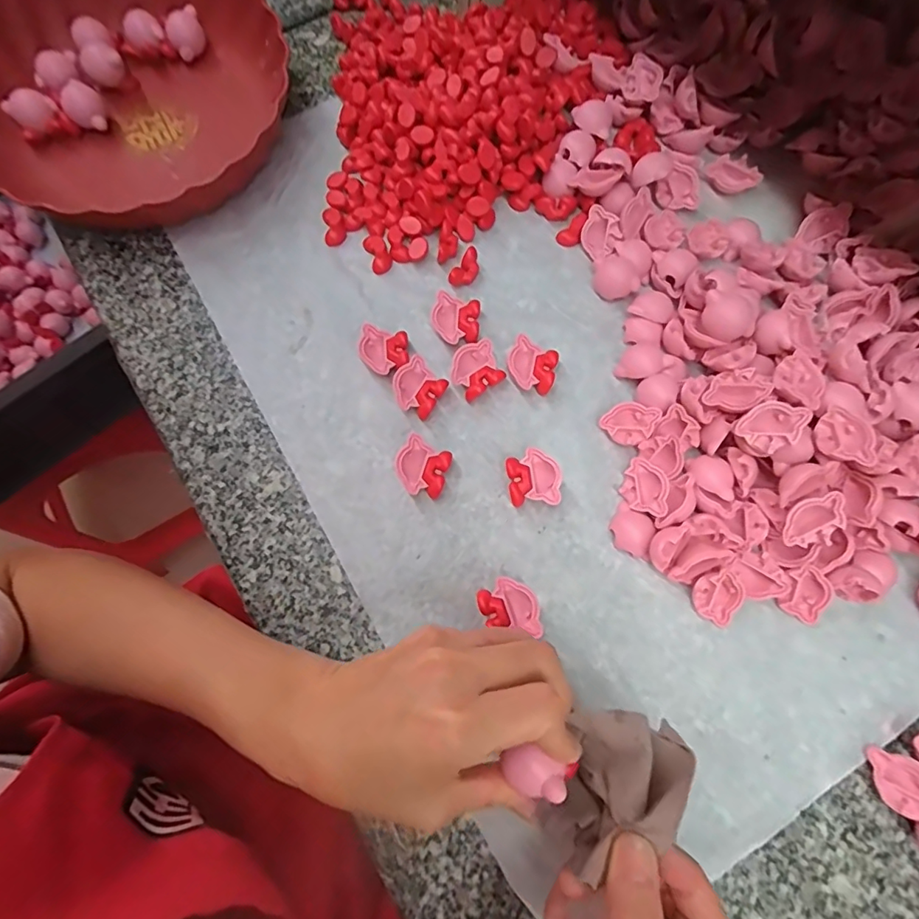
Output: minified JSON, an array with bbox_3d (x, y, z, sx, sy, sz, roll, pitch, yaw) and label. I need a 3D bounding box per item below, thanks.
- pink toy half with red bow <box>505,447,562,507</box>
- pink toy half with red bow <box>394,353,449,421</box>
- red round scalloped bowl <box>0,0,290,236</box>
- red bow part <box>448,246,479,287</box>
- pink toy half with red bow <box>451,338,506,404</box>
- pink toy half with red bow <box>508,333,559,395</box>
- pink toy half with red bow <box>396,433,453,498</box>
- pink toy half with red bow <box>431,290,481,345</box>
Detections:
[{"bbox_3d":[0.047,0.012,0.318,0.032,0.018,0.035,-1,74,1],"label":"pink toy half with red bow"},{"bbox_3d":[-0.028,-0.048,0.336,0.032,0.014,0.033,38,79,11],"label":"pink toy half with red bow"},{"bbox_3d":[-0.250,-0.279,0.383,0.239,0.053,0.240,0,74,1],"label":"red round scalloped bowl"},{"bbox_3d":[0.005,-0.139,0.365,0.015,0.013,0.031,27,77,8],"label":"red bow part"},{"bbox_3d":[0.011,-0.061,0.340,0.033,0.015,0.032,-28,76,-6],"label":"pink toy half with red bow"},{"bbox_3d":[0.050,-0.063,0.341,0.032,0.018,0.033,11,75,4],"label":"pink toy half with red bow"},{"bbox_3d":[-0.023,0.006,0.321,0.032,0.015,0.034,15,75,6],"label":"pink toy half with red bow"},{"bbox_3d":[-0.003,-0.097,0.351,0.033,0.016,0.033,4,75,3],"label":"pink toy half with red bow"}]

